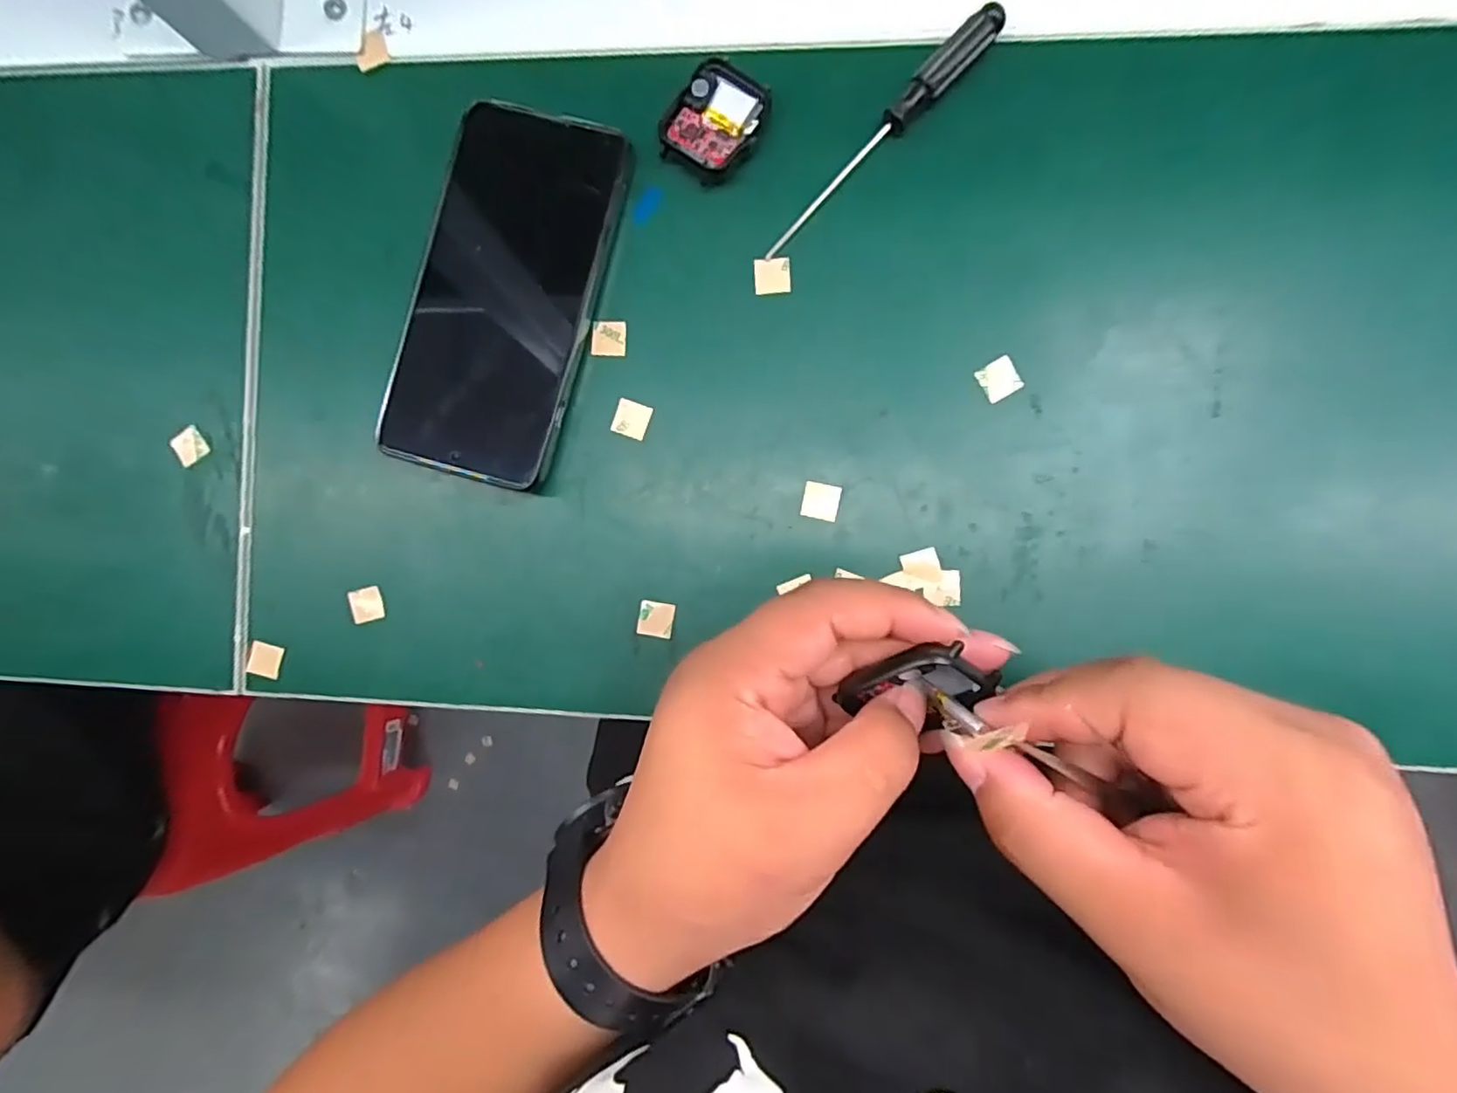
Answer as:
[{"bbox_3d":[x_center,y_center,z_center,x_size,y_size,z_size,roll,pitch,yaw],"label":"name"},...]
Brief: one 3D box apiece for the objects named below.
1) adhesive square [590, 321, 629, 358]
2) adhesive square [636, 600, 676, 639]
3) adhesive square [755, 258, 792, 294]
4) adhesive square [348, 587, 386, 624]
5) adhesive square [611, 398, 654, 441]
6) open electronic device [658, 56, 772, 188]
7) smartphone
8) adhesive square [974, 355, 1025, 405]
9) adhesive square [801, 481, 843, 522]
[{"bbox_3d":[-0.053,-0.093,0.284,0.015,0.004,0.015,2,91,5],"label":"adhesive square"},{"bbox_3d":[-0.033,0.033,0.283,0.016,0.004,0.016,8,92,5],"label":"adhesive square"},{"bbox_3d":[0.019,-0.119,0.279,0.016,0.004,0.015,-2,91,5],"label":"adhesive square"},{"bbox_3d":[-0.169,0.028,0.297,0.015,0.004,0.015,-17,89,5],"label":"adhesive square"},{"bbox_3d":[-0.043,-0.057,0.285,0.016,0.004,0.015,19,93,5],"label":"adhesive square"},{"bbox_3d":[-0.006,-0.184,0.275,0.038,0.007,0.046,33,94,4],"label":"open electronic device"},{"bbox_3d":[-0.098,-0.110,0.281,0.077,0.017,0.159,16,92,5],"label":"smartphone"},{"bbox_3d":[0.115,-0.071,0.270,0.016,0.004,0.016,-31,88,5],"label":"adhesive square"},{"bbox_3d":[0.040,-0.020,0.276,0.016,0.004,0.015,11,92,5],"label":"adhesive square"}]

